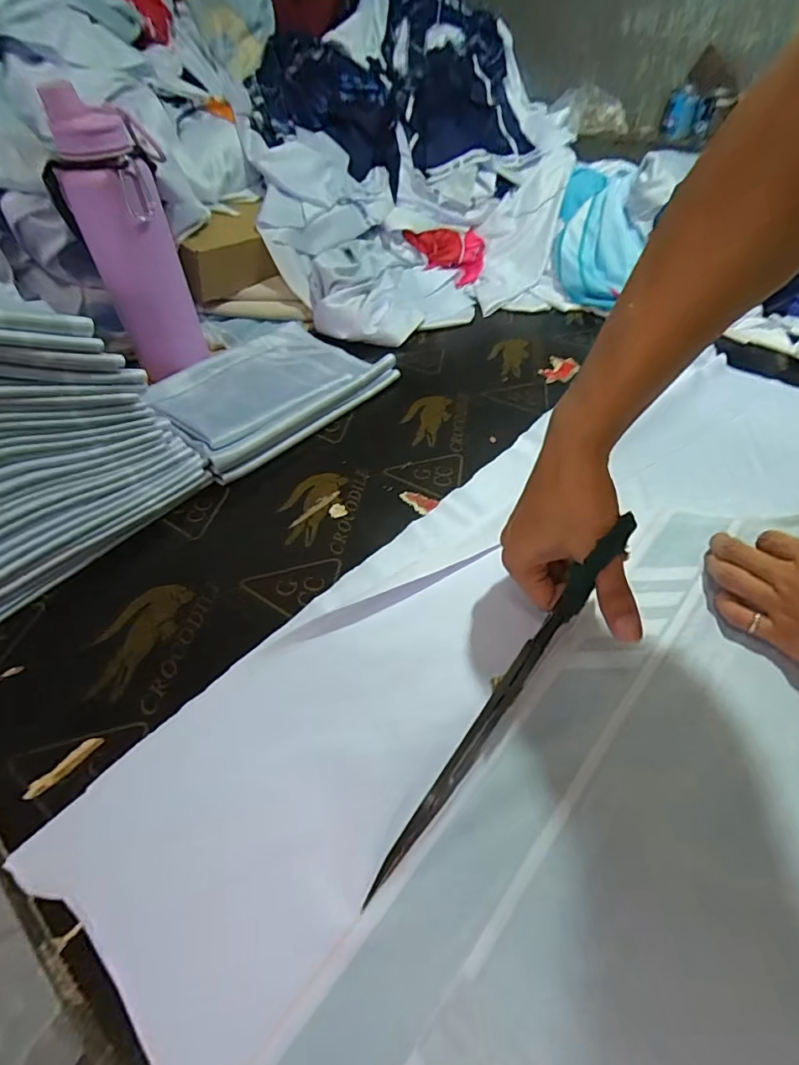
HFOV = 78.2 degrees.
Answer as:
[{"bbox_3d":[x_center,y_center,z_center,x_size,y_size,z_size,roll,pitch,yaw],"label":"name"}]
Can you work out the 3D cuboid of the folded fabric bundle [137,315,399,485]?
[{"bbox_3d":[-0.171,-0.185,0.638,0.205,0.047,0.287,29,54,27],"label":"folded fabric bundle"}]

